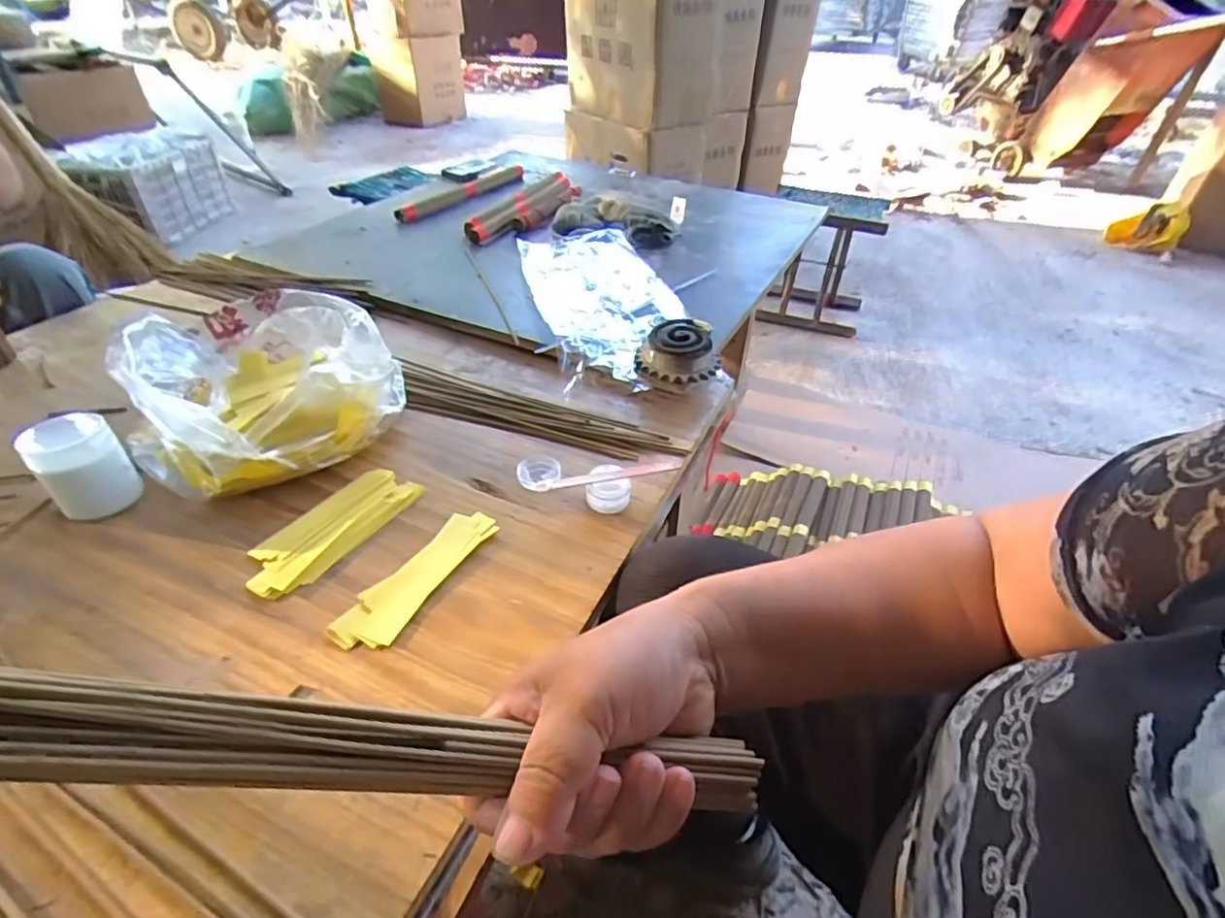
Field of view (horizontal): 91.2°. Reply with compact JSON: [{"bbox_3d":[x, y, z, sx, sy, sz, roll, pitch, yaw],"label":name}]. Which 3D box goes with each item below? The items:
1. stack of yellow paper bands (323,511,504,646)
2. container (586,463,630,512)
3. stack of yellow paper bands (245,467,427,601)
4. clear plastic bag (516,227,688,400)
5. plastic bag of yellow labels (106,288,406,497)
[{"bbox_3d":[-0.139,0.083,0.439,0.040,0.007,0.138,20,43,20],"label":"stack of yellow paper bands"},{"bbox_3d":[-0.003,0.025,0.503,0.035,0.024,0.034,1,39,-1],"label":"container"},{"bbox_3d":[-0.220,0.052,0.471,0.060,0.005,0.137,23,44,23],"label":"stack of yellow paper bands"},{"bbox_3d":[-0.013,-0.205,0.747,0.171,0.033,0.377,-9,41,-13],"label":"clear plastic bag"},{"bbox_3d":[-0.319,-0.071,0.550,0.225,0.085,0.220,29,46,29],"label":"plastic bag of yellow labels"}]

